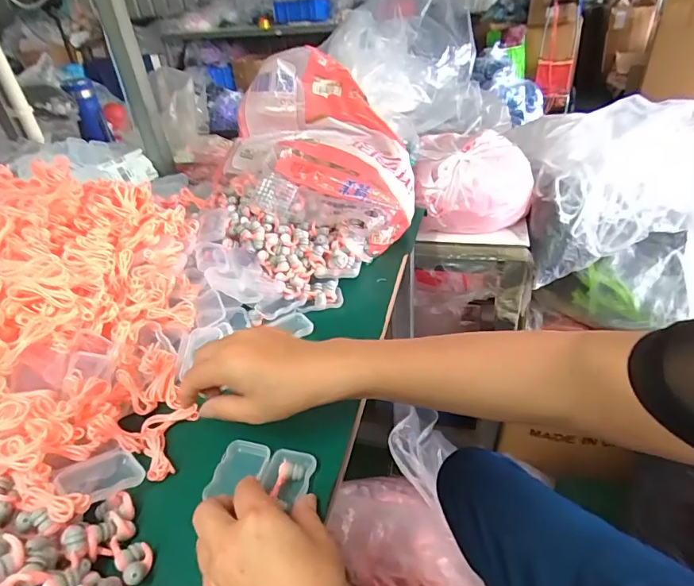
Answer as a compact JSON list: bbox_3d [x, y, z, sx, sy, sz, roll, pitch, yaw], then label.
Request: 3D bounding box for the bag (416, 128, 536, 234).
[{"bbox_3d":[0.225,-0.204,0.799,0.198,0.119,0.188,4,37,13],"label":"bag"}]

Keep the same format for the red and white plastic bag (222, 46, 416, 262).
[{"bbox_3d":[-0.042,-0.199,0.633,0.270,0.193,0.239,9,38,20],"label":"red and white plastic bag"}]

